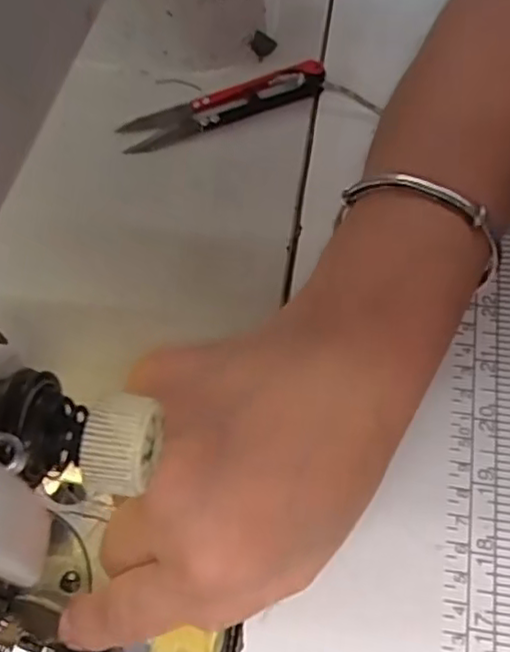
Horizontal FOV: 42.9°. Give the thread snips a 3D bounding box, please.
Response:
[{"bbox_3d":[-0.016,-0.111,0.323,0.102,0.013,0.022,-19,65,-8],"label":"thread snips"}]

